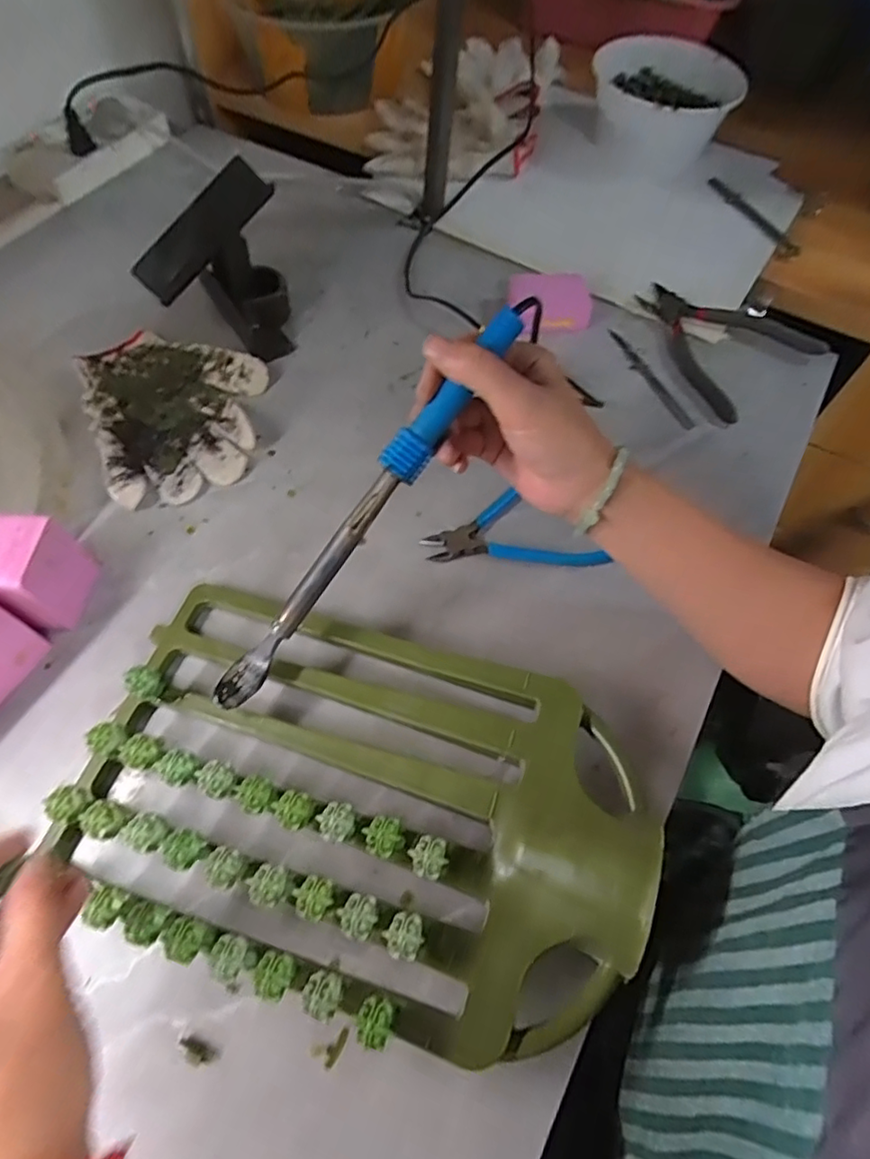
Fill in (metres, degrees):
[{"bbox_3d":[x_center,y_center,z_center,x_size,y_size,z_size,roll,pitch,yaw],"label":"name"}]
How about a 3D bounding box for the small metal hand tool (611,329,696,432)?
[{"bbox_3d":[0.201,-0.190,0.566,0.019,0.004,0.134,-24,64,-14],"label":"small metal hand tool"}]

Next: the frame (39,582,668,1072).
[{"bbox_3d":[-0.045,0.121,0.349,0.317,0.066,0.205,15,61,6],"label":"frame"}]

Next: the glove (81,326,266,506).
[{"bbox_3d":[-0.219,-0.152,0.523,0.146,0.018,0.188,-21,63,-13],"label":"glove"}]

